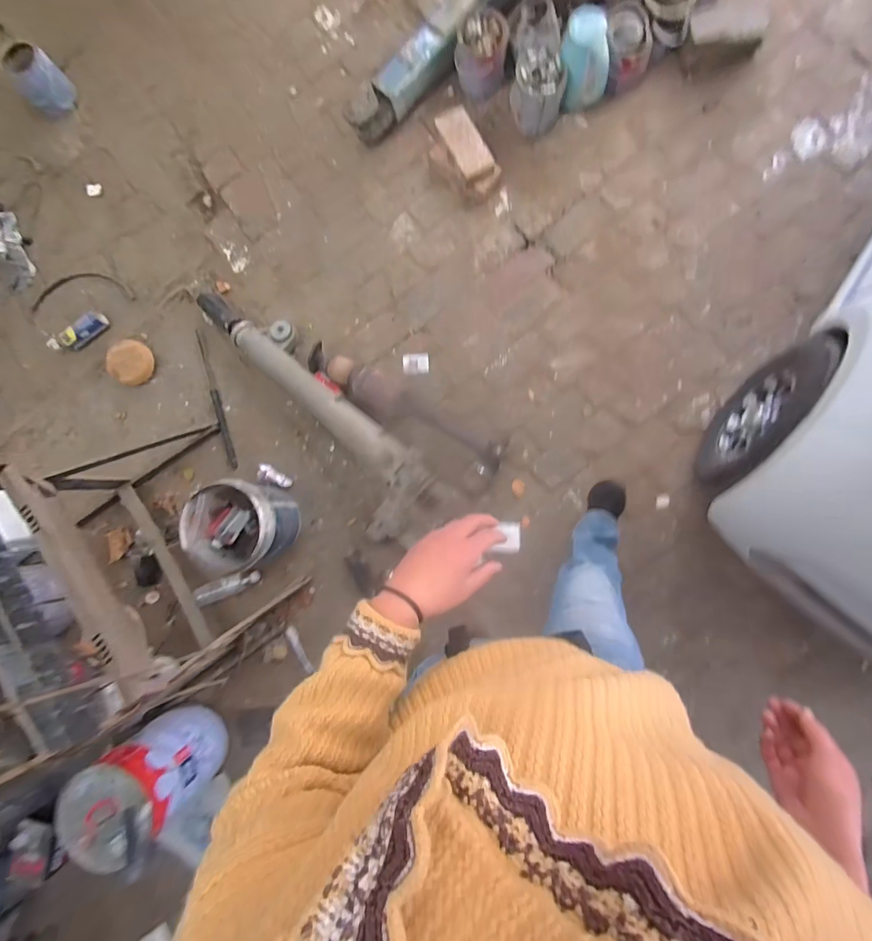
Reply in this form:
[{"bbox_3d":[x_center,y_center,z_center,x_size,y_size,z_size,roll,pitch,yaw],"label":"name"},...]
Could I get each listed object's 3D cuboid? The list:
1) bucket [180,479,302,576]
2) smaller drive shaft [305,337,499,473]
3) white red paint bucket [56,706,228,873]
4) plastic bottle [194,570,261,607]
[{"bbox_3d":[-0.598,0.166,1.411,0.276,0.270,0.252,0,86,5],"label":"bucket"},{"bbox_3d":[-0.111,-0.202,1.470,0.727,0.126,0.136,31,89,6],"label":"smaller drive shaft"},{"bbox_3d":[-0.799,0.868,1.264,0.277,0.383,0.237,-40,84,1],"label":"white red paint bucket"},{"bbox_3d":[-0.689,0.385,1.478,0.209,0.049,0.065,-19,87,-11],"label":"plastic bottle"}]

